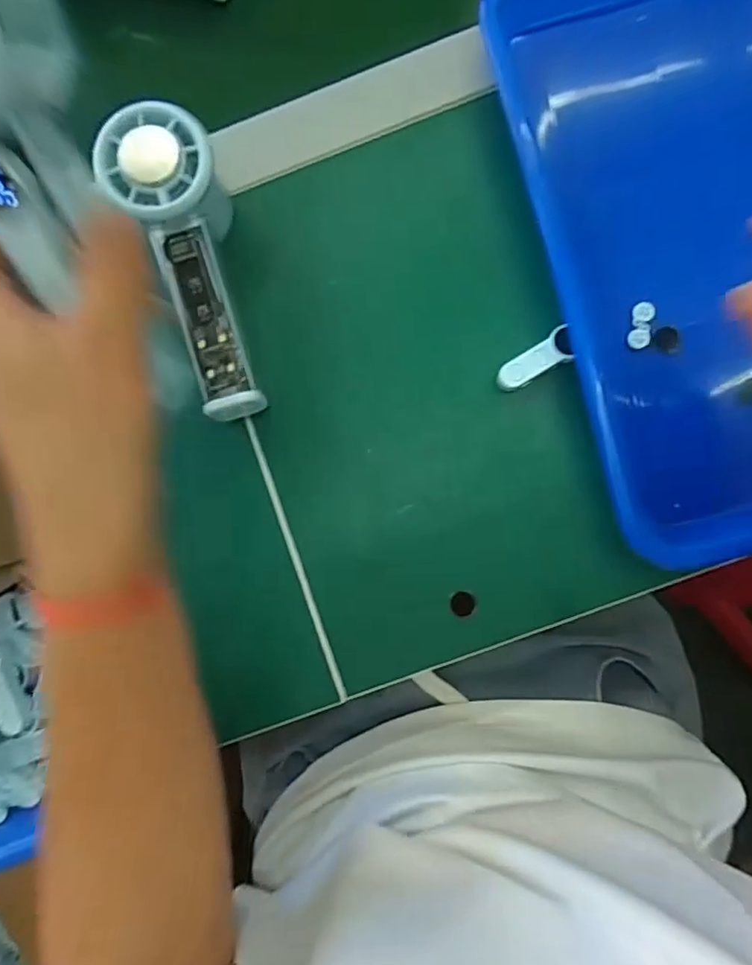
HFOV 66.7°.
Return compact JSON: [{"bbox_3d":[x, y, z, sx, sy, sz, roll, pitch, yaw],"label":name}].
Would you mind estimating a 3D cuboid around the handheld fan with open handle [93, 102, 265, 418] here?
[{"bbox_3d":[-0.093,-0.108,0.302,0.054,0.069,0.149,-18,84,3],"label":"handheld fan with open handle"}]

